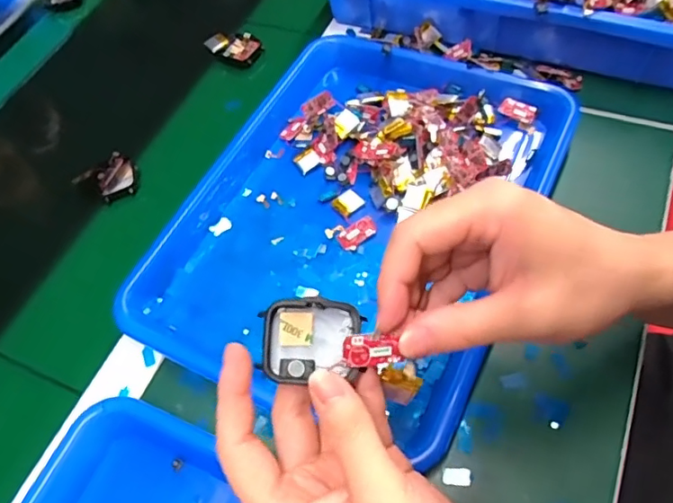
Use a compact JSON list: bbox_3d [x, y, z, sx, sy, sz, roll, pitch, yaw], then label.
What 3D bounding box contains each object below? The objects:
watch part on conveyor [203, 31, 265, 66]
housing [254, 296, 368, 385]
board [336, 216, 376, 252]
[{"bbox_3d":[-0.108,-0.219,0.556,0.058,0.015,0.037,24,65,19],"label":"watch part on conveyor"},{"bbox_3d":[-0.012,0.040,0.237,0.045,0.017,0.036,1,60,4],"label":"housing"},{"bbox_3d":[0.017,-0.014,0.405,0.029,0.004,0.016,-39,84,-5],"label":"board"}]

